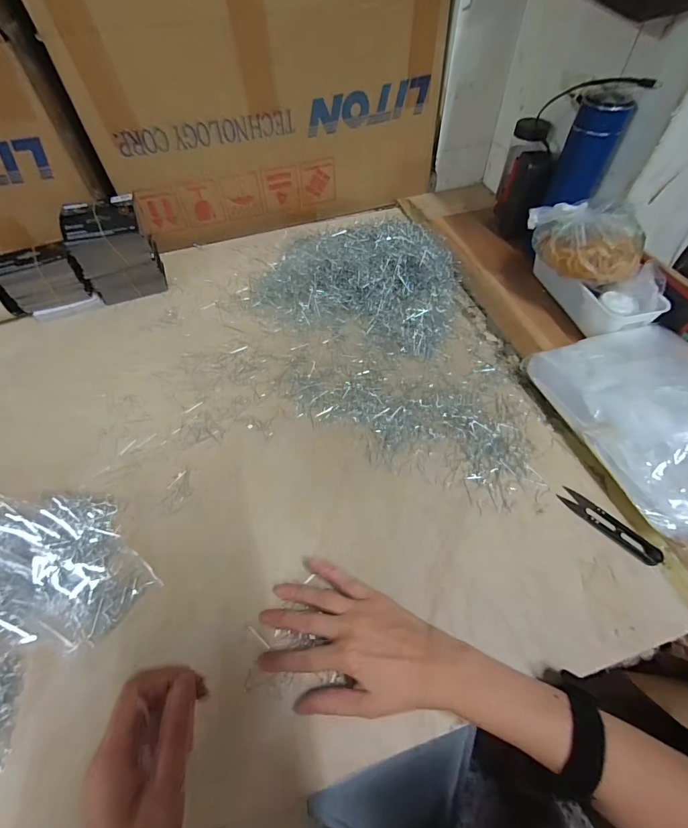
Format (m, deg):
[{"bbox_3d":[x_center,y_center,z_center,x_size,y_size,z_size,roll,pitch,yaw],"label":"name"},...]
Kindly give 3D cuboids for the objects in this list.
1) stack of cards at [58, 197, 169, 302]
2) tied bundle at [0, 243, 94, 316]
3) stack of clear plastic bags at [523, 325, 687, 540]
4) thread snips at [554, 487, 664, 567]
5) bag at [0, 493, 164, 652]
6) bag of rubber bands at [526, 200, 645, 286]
[{"bbox_3d":[-0.353,-0.249,0.611,0.112,0.145,0.068,-21,57,-12],"label":"stack of cards"},{"bbox_3d":[-0.469,-0.207,0.618,0.135,0.095,0.056,-14,56,-8],"label":"tied bundle"},{"bbox_3d":[0.378,0.006,0.459,0.188,0.074,0.278,-18,56,-10],"label":"stack of clear plastic bags"},{"bbox_3d":[0.282,0.118,0.414,0.026,0.007,0.103,-36,61,-21],"label":"thread snips"},{"bbox_3d":[-0.292,0.143,0.379,0.205,0.046,0.143,2,55,4],"label":"bag"},{"bbox_3d":[0.347,-0.250,0.554,0.095,0.075,0.153,-22,57,-13],"label":"bag of rubber bands"}]

